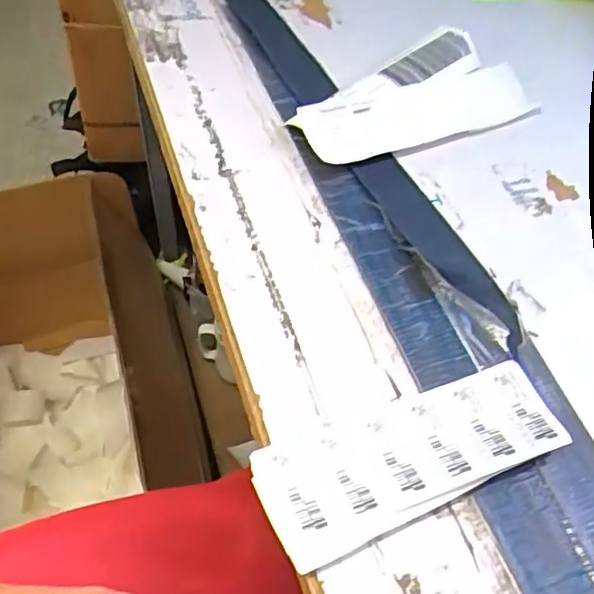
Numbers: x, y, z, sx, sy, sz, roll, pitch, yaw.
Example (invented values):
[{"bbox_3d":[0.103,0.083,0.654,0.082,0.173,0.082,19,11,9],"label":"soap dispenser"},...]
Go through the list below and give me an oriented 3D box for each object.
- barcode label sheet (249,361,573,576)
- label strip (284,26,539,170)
[{"bbox_3d":[0.058,0.081,0.317,0.155,0.016,0.058,-17,55,-16],"label":"barcode label sheet"},{"bbox_3d":[0.093,-0.159,0.505,0.203,0.021,0.101,-27,59,-23],"label":"label strip"}]

